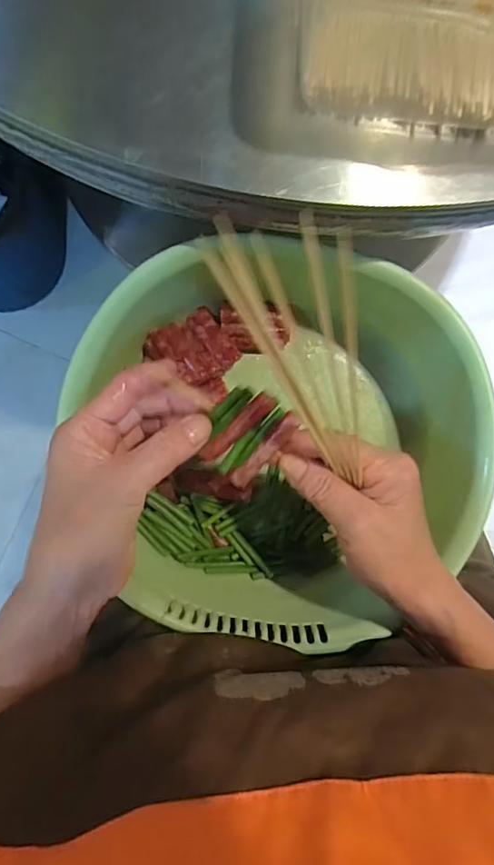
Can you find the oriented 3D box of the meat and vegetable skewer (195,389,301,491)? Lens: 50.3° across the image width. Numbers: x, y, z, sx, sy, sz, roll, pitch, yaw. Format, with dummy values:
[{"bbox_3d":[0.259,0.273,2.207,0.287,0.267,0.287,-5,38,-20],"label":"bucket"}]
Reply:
[{"bbox_3d":[-0.002,0.001,0.306,0.055,0.013,0.055,-40,122,15],"label":"meat and vegetable skewer"}]

